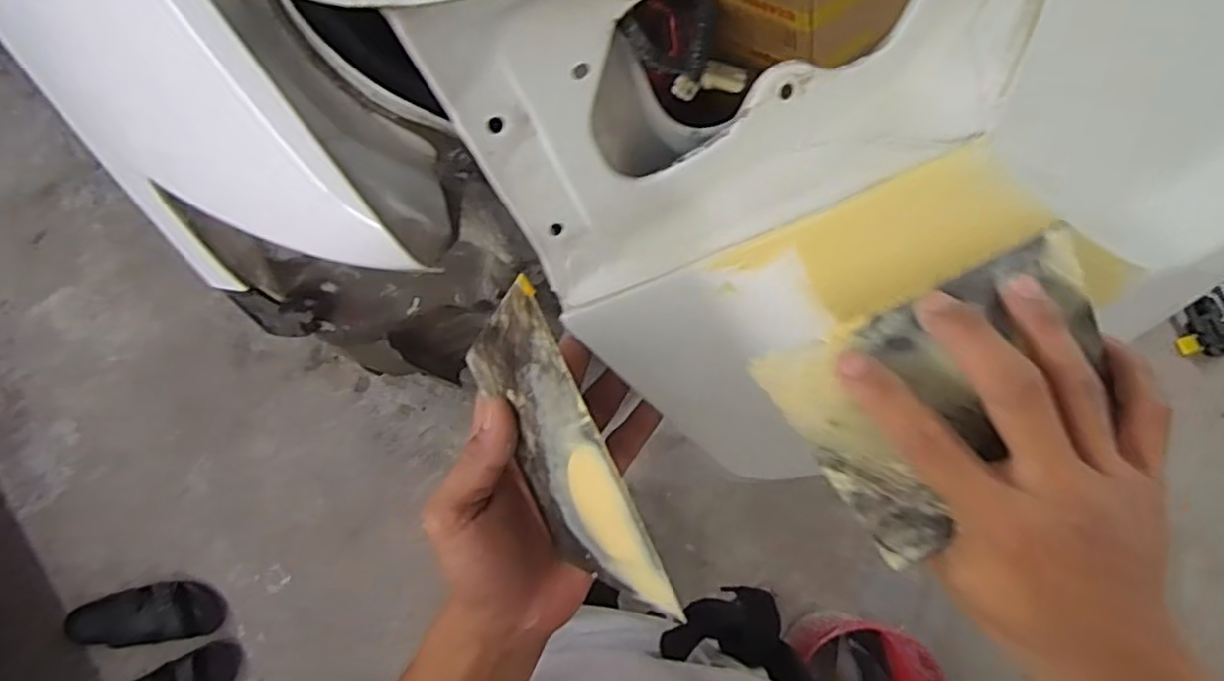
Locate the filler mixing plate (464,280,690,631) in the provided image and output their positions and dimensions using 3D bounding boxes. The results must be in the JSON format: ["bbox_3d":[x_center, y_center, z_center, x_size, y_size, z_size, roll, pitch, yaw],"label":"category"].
[{"bbox_3d":[-0.024,0.049,0.306,0.004,0.090,0.139,-27,95,-31],"label":"filler mixing plate"}]

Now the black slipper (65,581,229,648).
[{"bbox_3d":[-0.938,0.551,1.418,0.292,0.061,0.115,-7,80,-1],"label":"black slipper"}]

